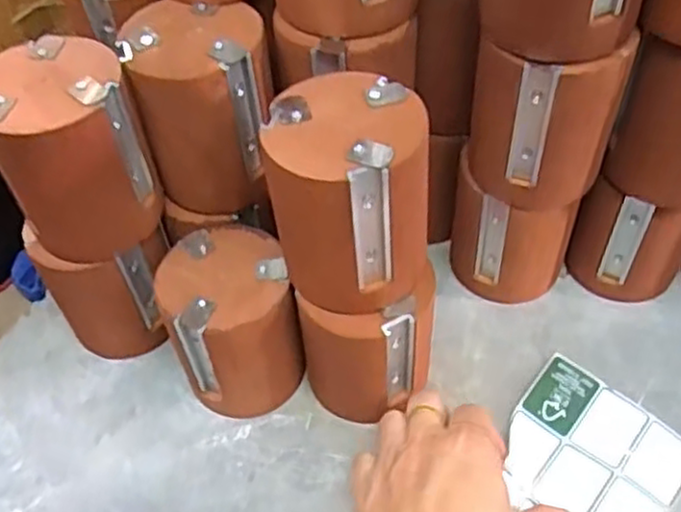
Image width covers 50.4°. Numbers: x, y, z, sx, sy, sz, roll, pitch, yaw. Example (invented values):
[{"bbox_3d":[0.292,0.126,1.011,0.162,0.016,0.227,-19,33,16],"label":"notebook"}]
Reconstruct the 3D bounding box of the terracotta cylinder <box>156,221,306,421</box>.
[{"bbox_3d":[-0.065,0.044,0.450,0.074,0.102,0.083,-15,52,-8],"label":"terracotta cylinder"}]

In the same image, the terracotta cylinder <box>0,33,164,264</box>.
[{"bbox_3d":[-0.148,-0.058,0.402,0.072,0.097,0.077,-26,55,-15],"label":"terracotta cylinder"}]

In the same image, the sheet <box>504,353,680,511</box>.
[{"bbox_3d":[0.137,0.135,0.424,0.098,0.006,0.136,32,62,23],"label":"sheet"}]

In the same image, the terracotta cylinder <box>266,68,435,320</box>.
[{"bbox_3d":[0.007,-0.031,0.374,0.080,0.096,0.077,-8,53,-2],"label":"terracotta cylinder"}]

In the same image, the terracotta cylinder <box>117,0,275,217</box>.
[{"bbox_3d":[-0.075,-0.085,0.424,0.077,0.101,0.075,-2,53,2],"label":"terracotta cylinder"}]

